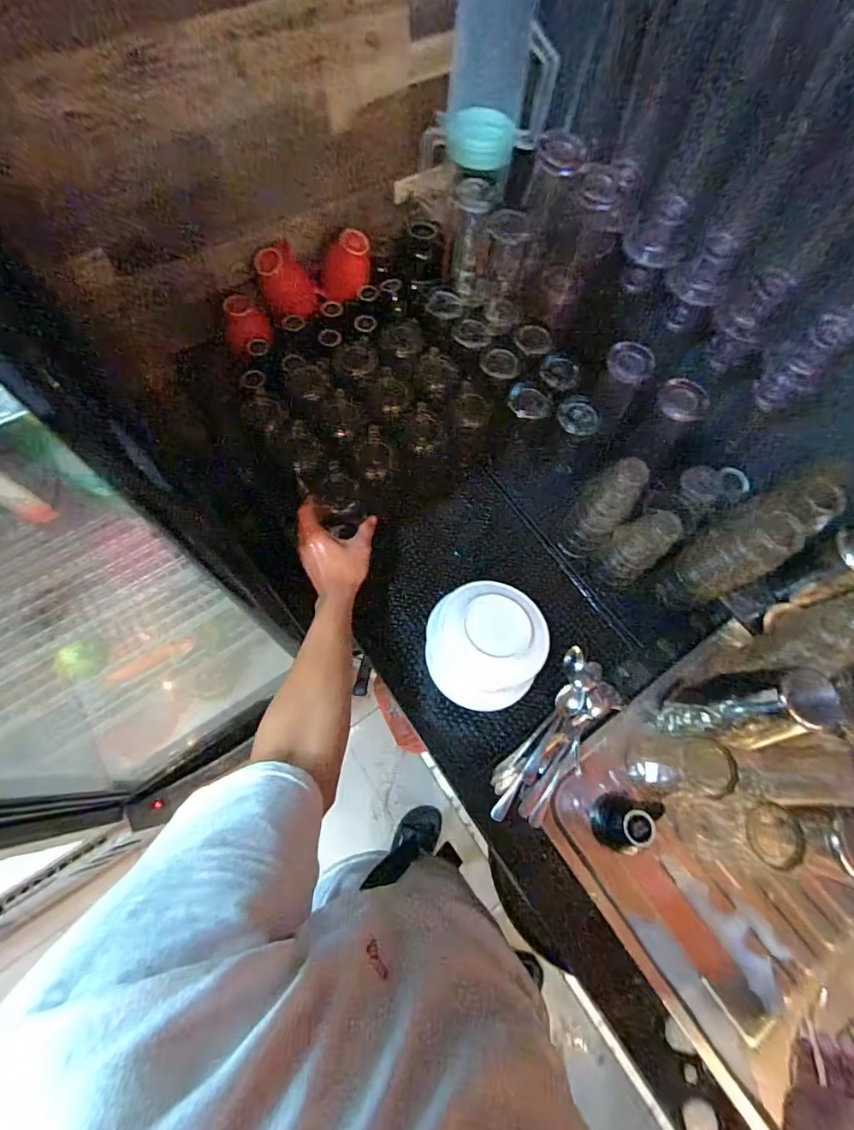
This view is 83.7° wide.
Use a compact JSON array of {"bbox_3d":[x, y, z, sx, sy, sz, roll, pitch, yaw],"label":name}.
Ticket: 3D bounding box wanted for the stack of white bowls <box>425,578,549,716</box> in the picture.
[{"bbox_3d":[0.078,0.104,0.625,0.152,0.049,0.157,4,68,-1],"label":"stack of white bowls"}]

